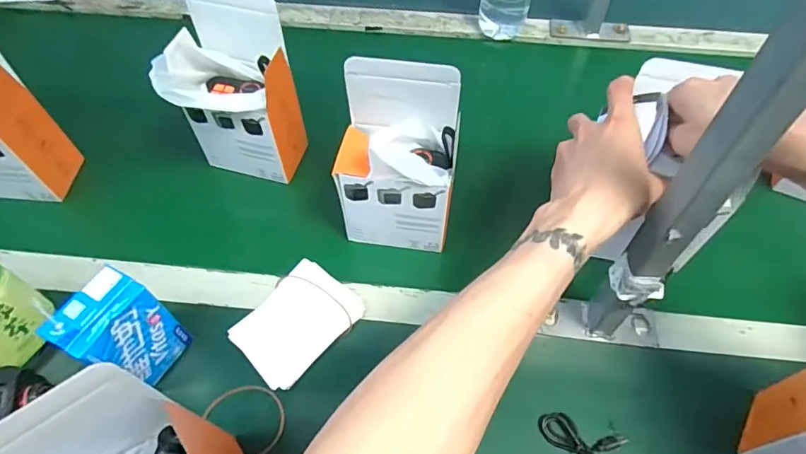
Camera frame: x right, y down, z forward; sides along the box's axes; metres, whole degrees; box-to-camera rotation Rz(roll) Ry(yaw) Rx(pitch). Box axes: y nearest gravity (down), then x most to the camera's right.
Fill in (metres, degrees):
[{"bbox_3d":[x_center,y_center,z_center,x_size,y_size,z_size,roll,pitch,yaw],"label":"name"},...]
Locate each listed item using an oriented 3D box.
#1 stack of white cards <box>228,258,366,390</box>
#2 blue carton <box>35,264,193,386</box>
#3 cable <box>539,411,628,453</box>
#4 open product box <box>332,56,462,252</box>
[{"bbox_3d":[-0.099,0.086,0.468,0.080,0.014,0.108,37,64,24],"label":"stack of white cards"},{"bbox_3d":[-0.225,0.090,0.407,0.042,0.109,0.067,21,58,16],"label":"blue carton"},{"bbox_3d":[0.144,0.183,0.410,0.069,0.017,0.054,21,58,16],"label":"cable"},{"bbox_3d":[-0.004,-0.059,0.464,0.103,0.176,0.068,5,55,5],"label":"open product box"}]

